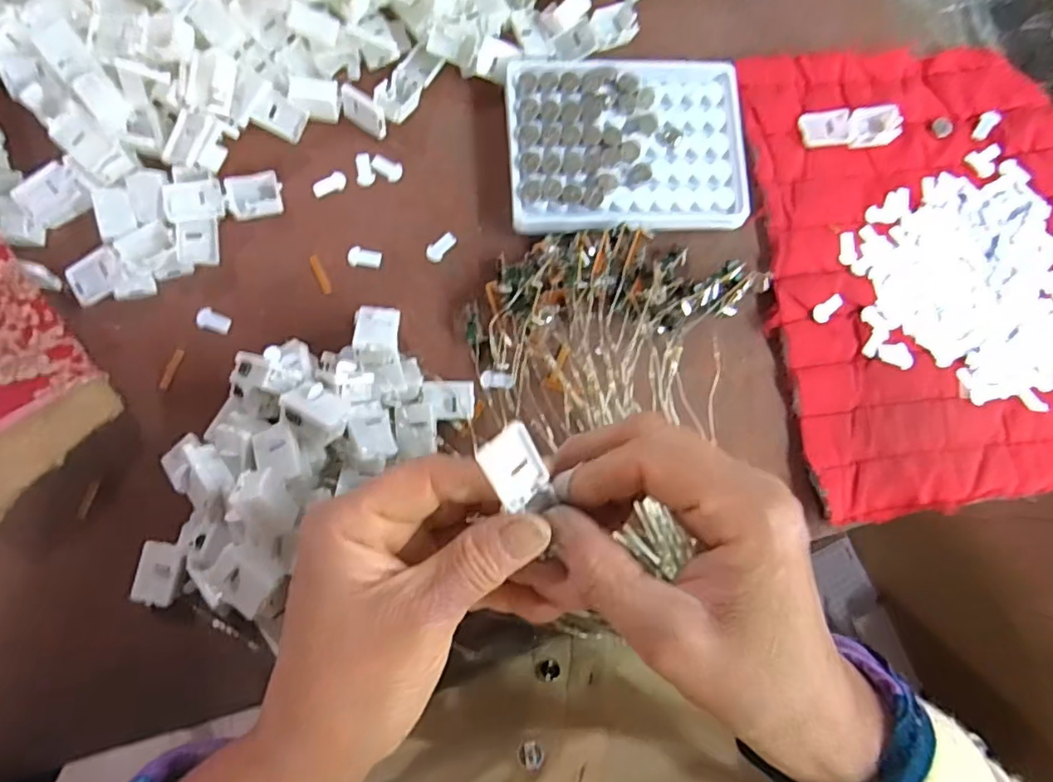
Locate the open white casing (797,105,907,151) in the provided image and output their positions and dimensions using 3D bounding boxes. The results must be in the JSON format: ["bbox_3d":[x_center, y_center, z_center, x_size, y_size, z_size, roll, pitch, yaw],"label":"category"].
[{"bbox_3d":[0.190,-0.155,0.365,0.057,0.011,0.023,-8,83,-7],"label":"open white casing"}]

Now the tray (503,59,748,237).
[{"bbox_3d":[0.057,-0.138,0.348,0.131,0.016,0.098,-4,83,-6],"label":"tray"}]

